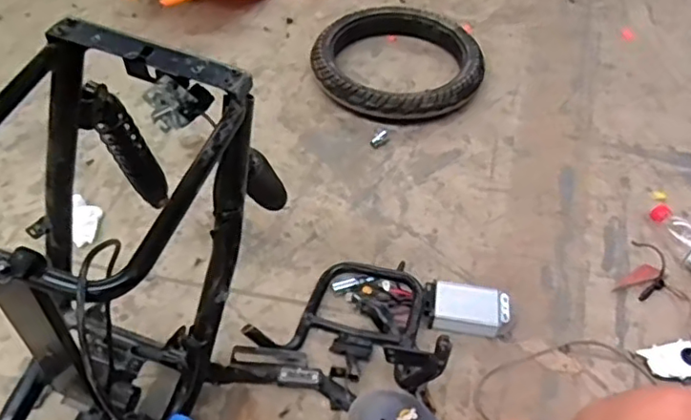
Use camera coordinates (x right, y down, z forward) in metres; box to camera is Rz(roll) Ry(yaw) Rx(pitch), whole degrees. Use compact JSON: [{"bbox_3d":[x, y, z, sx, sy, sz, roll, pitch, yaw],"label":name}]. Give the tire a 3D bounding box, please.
[{"bbox_3d":[0.111,-0.318,1.306,0.353,0.068,0.328,1,50,-2],"label":"tire"}]

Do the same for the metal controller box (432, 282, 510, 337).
[{"bbox_3d":[0.195,0.155,0.930,0.117,0.036,0.077,7,50,3],"label":"metal controller box"}]

